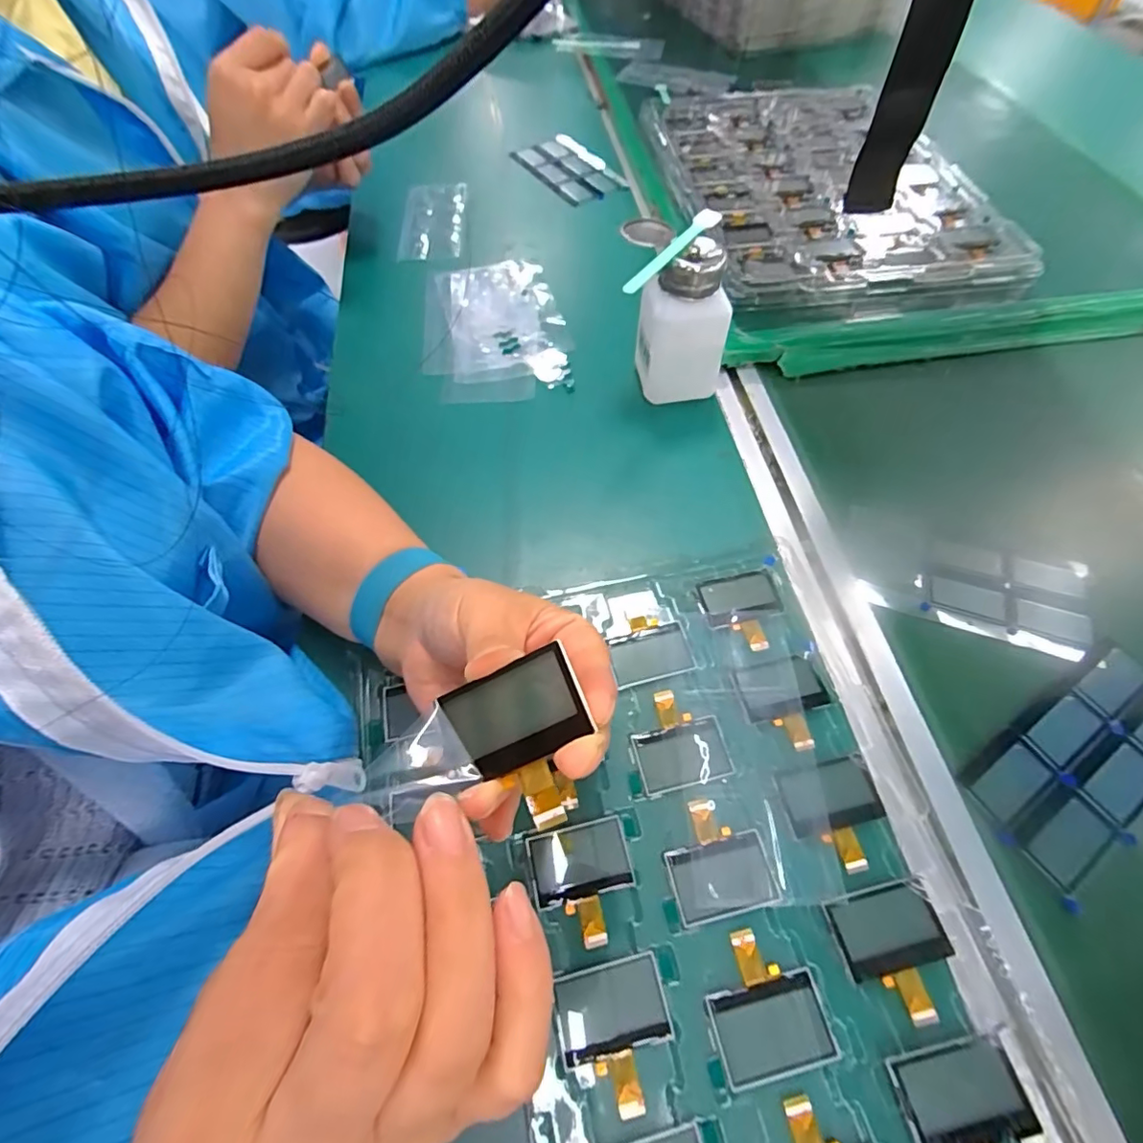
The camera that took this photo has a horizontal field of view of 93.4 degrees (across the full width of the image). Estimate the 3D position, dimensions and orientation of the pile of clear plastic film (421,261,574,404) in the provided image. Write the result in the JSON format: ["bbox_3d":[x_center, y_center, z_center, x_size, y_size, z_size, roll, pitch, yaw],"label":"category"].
[{"bbox_3d":[-0.064,-0.204,0.458,0.118,0.019,0.167,-5,60,-2],"label":"pile of clear plastic film"}]

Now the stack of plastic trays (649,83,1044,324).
[{"bbox_3d":[0.235,-0.395,0.545,0.287,0.041,0.415,-5,60,-2],"label":"stack of plastic trays"}]

